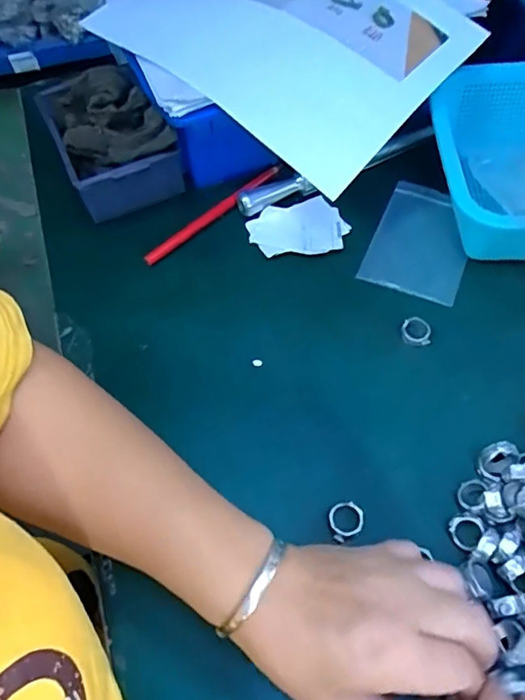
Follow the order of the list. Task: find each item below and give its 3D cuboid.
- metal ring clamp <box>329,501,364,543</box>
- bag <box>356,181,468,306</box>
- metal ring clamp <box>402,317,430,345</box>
[{"bbox_3d":[0.052,0.107,0.335,0.024,0.004,0.021,-28,61,-12],"label":"metal ring clamp"},{"bbox_3d":[0.137,-0.094,0.454,0.077,0.005,0.117,19,62,15],"label":"bag"},{"bbox_3d":[0.116,-0.016,0.402,0.020,0.007,0.023,4,59,6],"label":"metal ring clamp"}]

